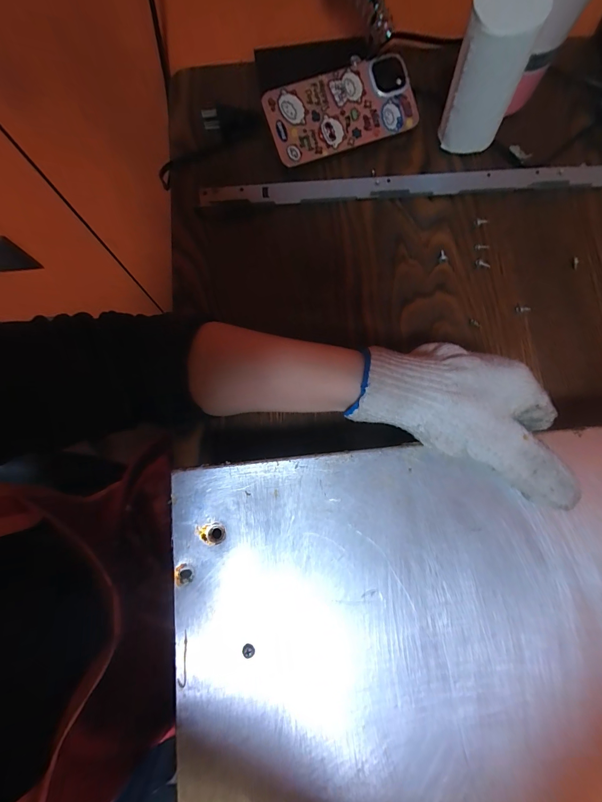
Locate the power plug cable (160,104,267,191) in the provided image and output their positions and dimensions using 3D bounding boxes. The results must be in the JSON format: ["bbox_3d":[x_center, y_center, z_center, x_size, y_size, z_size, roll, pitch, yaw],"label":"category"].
[{"bbox_3d":[-0.092,-0.257,0.340,0.113,0.018,0.056,-21,77,13],"label":"power plug cable"}]

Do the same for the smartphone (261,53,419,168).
[{"bbox_3d":[0.039,-0.273,0.323,0.136,0.008,0.065,-19,110,-4],"label":"smartphone"}]

